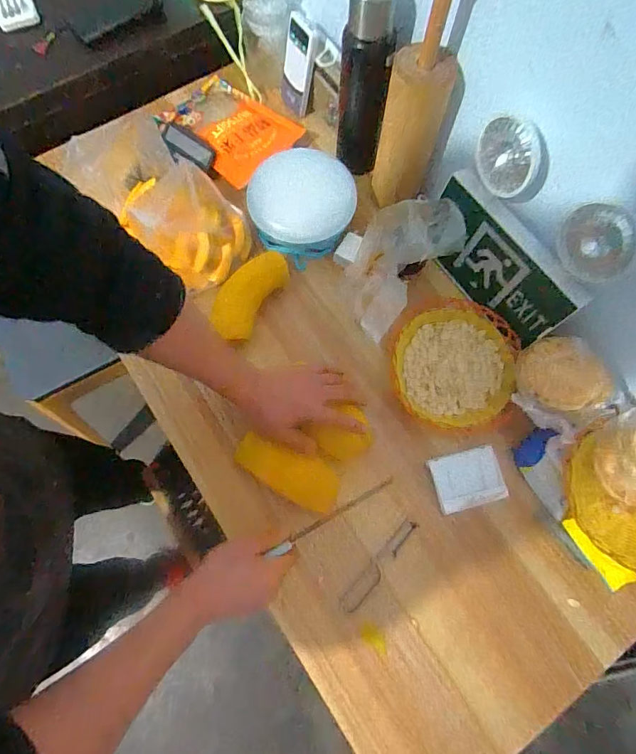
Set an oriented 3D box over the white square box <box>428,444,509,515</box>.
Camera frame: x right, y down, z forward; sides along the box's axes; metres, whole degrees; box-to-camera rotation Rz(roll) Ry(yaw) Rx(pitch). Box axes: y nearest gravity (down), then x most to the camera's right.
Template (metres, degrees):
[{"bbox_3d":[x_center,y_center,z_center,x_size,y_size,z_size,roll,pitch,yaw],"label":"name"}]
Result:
[{"bbox_3d":[0.213,0.146,0.609,0.095,0.015,0.075,-13,73,-5],"label":"white square box"}]

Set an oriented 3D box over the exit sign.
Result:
[{"bbox_3d":[0.259,-0.172,0.637,0.054,0.145,0.263,-29,78,-30],"label":"exit sign"}]

